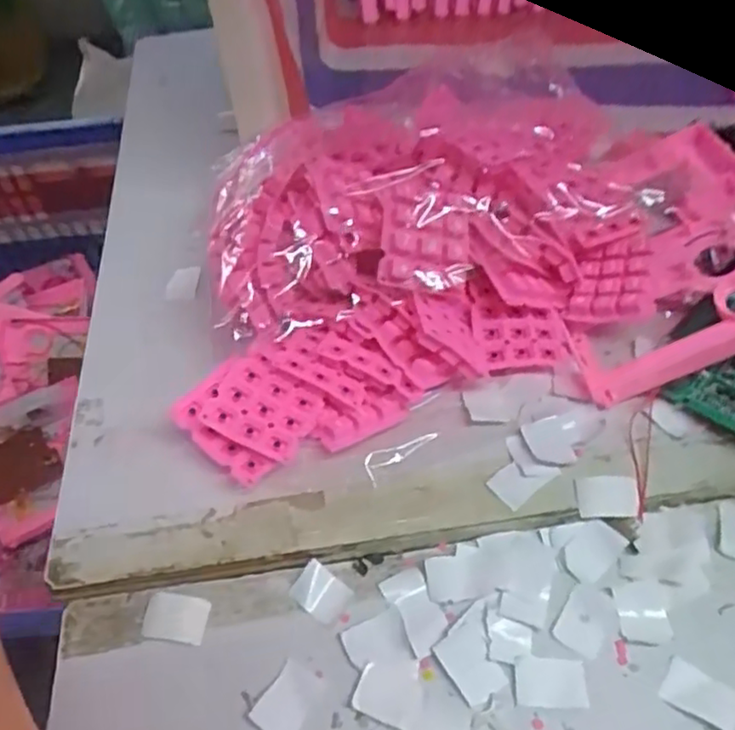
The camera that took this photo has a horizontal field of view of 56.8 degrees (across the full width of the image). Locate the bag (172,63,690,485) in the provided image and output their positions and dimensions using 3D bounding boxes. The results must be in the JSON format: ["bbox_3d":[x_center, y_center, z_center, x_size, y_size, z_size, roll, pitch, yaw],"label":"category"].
[{"bbox_3d":[0.030,-0.078,0.395,0.314,0.081,0.190,-21,52,-11],"label":"bag"}]

